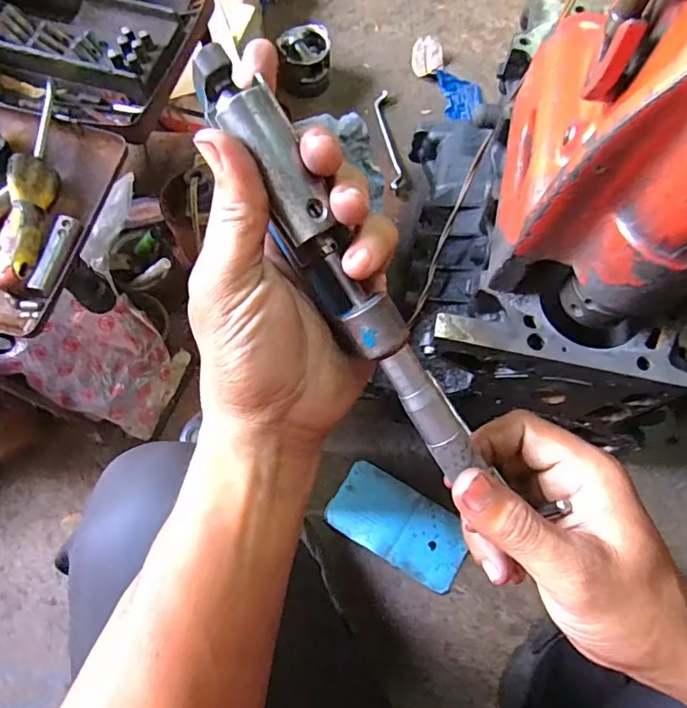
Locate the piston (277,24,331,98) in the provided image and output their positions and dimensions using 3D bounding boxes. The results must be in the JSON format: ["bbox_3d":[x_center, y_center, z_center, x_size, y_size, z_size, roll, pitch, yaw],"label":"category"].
[{"bbox_3d":[-0.070,-0.532,0.948,0.094,0.074,0.103,-8,71,-5],"label":"piston"}]

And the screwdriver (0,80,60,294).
[{"bbox_3d":[-0.268,-0.148,0.445,0.033,0.027,0.190,2,70,0],"label":"screwdriver"}]

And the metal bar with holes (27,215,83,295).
[{"bbox_3d":[-0.242,-0.084,0.434,0.017,0.015,0.069,15,70,5],"label":"metal bar with holes"}]

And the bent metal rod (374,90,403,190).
[{"bbox_3d":[0.080,-0.384,0.927,0.027,0.019,0.213,-5,71,-4],"label":"bent metal rod"}]

